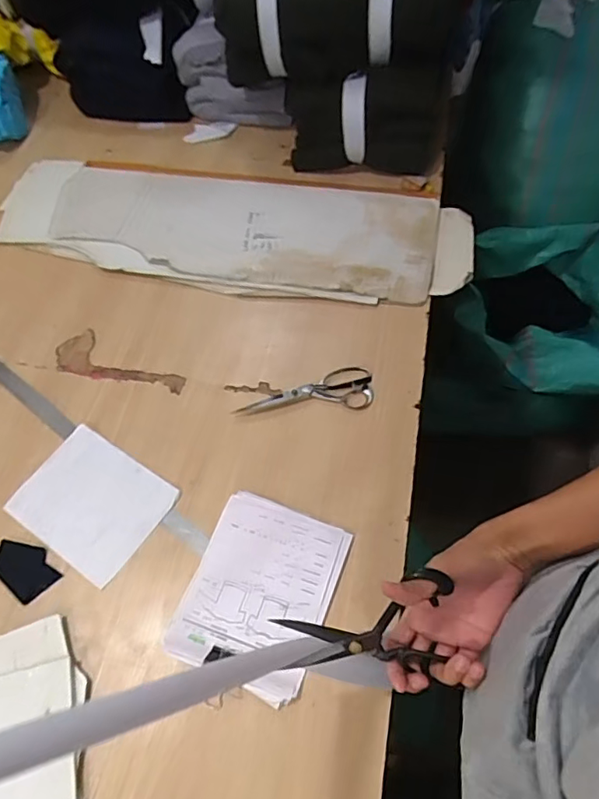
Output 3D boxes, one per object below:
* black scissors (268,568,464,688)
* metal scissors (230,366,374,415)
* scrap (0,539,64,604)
[{"bbox_3d":[0.056,0.212,0.507,0.161,0.101,0.027,-4,16,10],"label":"black scissors"},{"bbox_3d":[0.007,-0.012,0.858,0.218,0.008,0.073,-6,58,-2],"label":"metal scissors"},{"bbox_3d":[-0.374,0.227,0.732,0.097,0.004,0.061,33,56,17],"label":"scrap"}]

